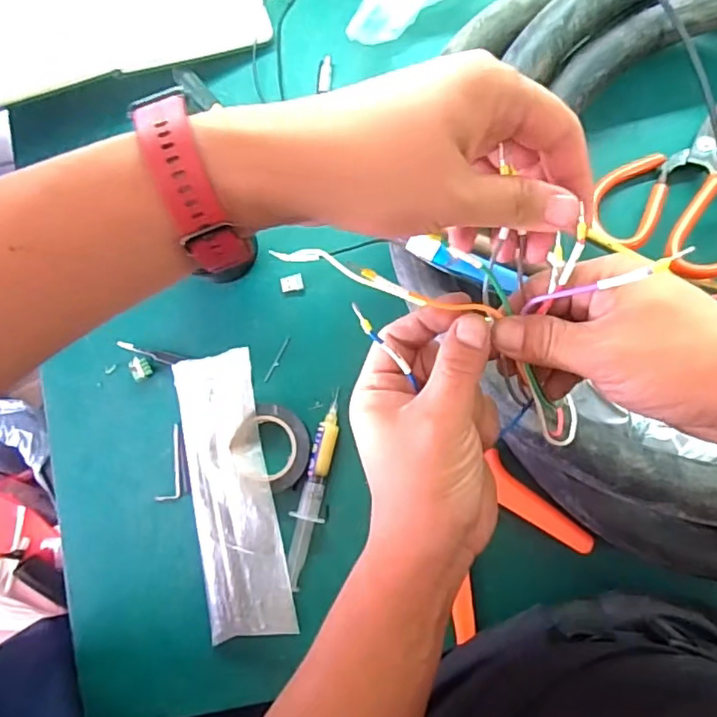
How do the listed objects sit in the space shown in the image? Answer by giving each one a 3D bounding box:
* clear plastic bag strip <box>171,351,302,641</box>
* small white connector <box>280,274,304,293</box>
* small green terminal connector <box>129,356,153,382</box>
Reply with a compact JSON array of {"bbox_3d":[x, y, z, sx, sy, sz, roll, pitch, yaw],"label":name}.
[{"bbox_3d":[-0.103,0.106,0.468,0.072,0.013,0.220,-14,81,17],"label":"clear plastic bag strip"},{"bbox_3d":[-0.057,-0.065,0.505,0.019,0.005,0.014,-8,81,3],"label":"small white connector"},{"bbox_3d":[-0.186,0.008,0.499,0.016,0.009,0.018,-31,81,-1],"label":"small green terminal connector"}]

